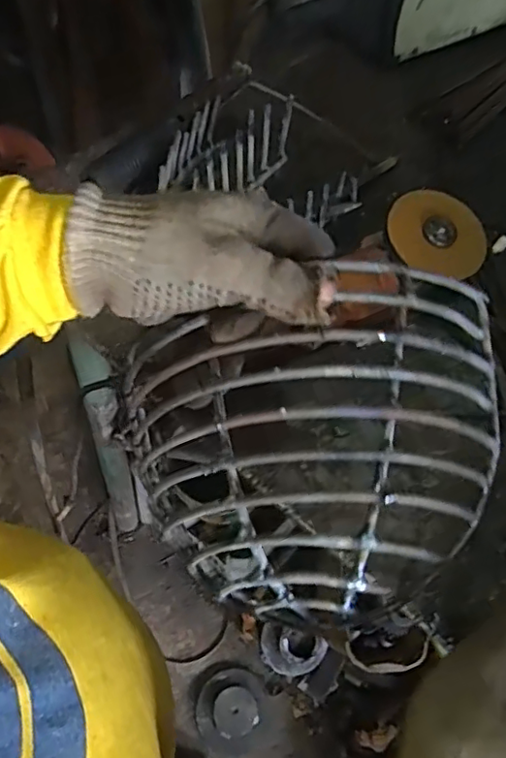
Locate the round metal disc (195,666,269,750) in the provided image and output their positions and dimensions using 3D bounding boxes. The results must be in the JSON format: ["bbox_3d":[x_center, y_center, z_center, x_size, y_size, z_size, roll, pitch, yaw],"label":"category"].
[{"bbox_3d":[-0.038,0.644,1.139,0.145,0.032,0.132,-21,61,-15],"label":"round metal disc"}]

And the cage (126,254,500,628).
[{"bbox_3d":[0.039,0.037,0.309,0.198,0.116,0.154,-8,58,-8],"label":"cage"}]

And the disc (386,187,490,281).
[{"bbox_3d":[0.160,-0.128,0.503,0.083,0.004,0.077,1,73,-3],"label":"disc"}]

